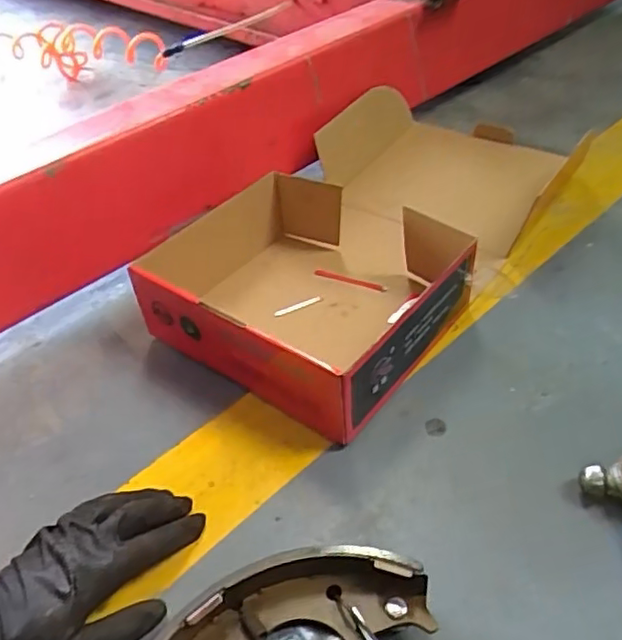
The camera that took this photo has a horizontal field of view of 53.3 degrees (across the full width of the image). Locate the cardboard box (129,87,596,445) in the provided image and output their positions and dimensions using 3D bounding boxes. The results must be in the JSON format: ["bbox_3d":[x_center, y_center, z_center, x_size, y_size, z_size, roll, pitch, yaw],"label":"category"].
[{"bbox_3d":[0.076,-0.118,0.723,0.288,0.099,0.521,24,51,29],"label":"cardboard box"}]

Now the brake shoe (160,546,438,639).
[{"bbox_3d":[-0.036,0.225,0.391,0.235,0.057,0.096,-30,48,-24],"label":"brake shoe"}]

